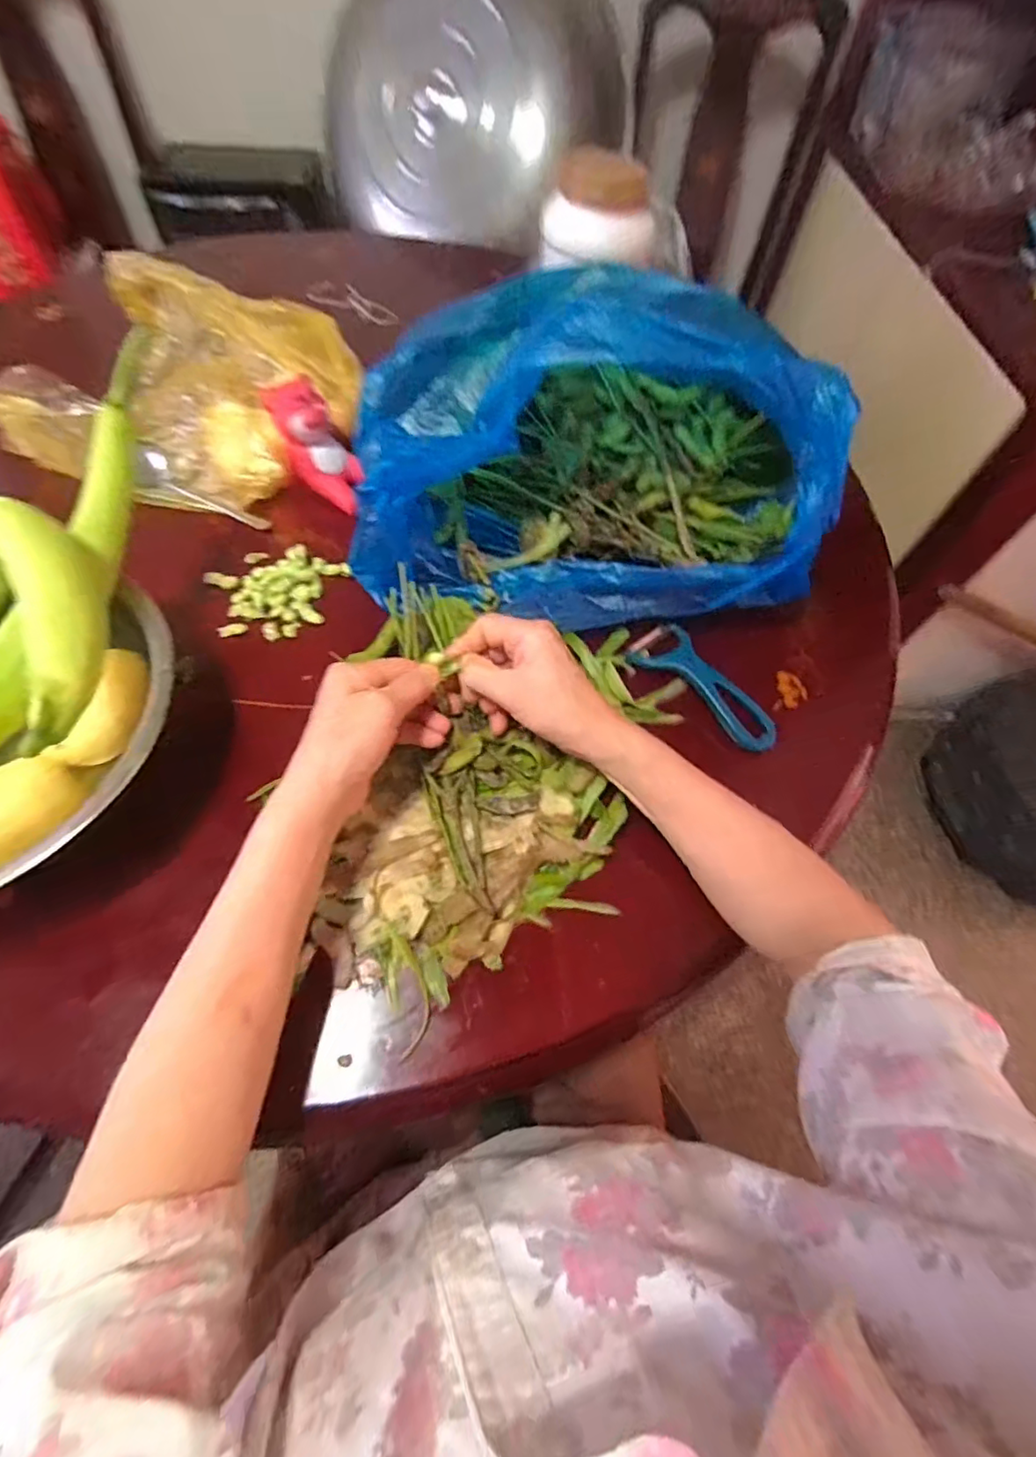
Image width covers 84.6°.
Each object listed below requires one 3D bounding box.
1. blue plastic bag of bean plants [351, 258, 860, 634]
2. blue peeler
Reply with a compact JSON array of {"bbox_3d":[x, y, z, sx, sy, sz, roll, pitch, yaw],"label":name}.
[{"bbox_3d":[0.044,-0.242,0.501,0.376,0.172,0.269,-3,60,-5],"label":"blue plastic bag of bean plants"},{"bbox_3d":[0.164,-0.042,0.492,0.145,0.024,0.053,40,66,18],"label":"blue peeler"}]

